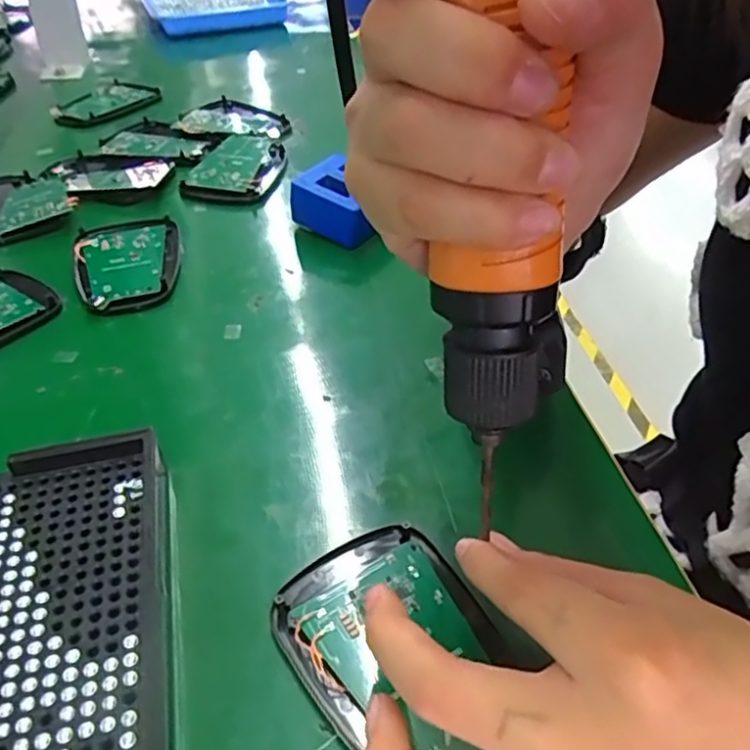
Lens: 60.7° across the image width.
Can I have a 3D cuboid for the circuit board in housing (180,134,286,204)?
[{"bbox_3d":[-0.107,-0.157,0.480,0.060,0.014,0.091,3,41,4],"label":"circuit board in housing"}]

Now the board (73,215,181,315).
[{"bbox_3d":[-0.151,-0.069,0.393,0.063,0.007,0.093,-13,43,-15],"label":"board"}]

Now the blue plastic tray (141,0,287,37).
[{"bbox_3d":[-0.210,-0.481,0.832,0.161,0.033,0.214,-12,43,-20],"label":"blue plastic tray"}]

